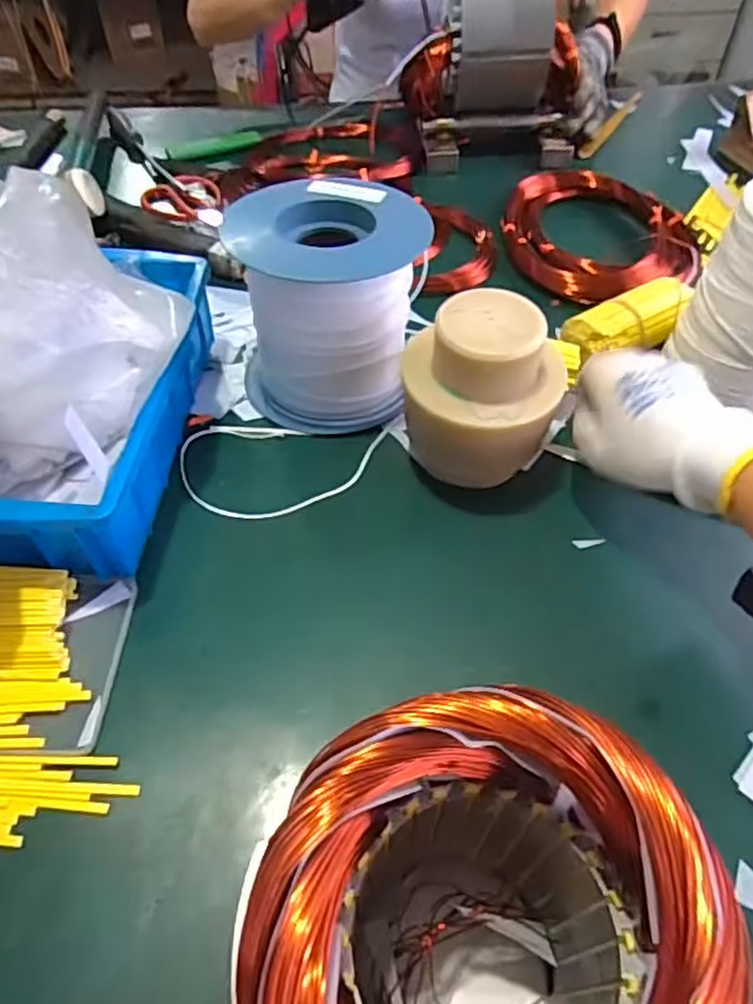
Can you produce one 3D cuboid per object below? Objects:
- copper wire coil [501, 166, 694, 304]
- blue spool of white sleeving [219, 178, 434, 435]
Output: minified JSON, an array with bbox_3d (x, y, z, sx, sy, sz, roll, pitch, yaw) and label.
[{"bbox_3d":[0.224,-0.274,0.703,0.186,0.046,0.161,8,54,5],"label":"copper wire coil"},{"bbox_3d":[-0.036,-0.151,0.538,0.146,0.139,0.140,-2,53,-2],"label":"blue spool of white sleeving"}]

